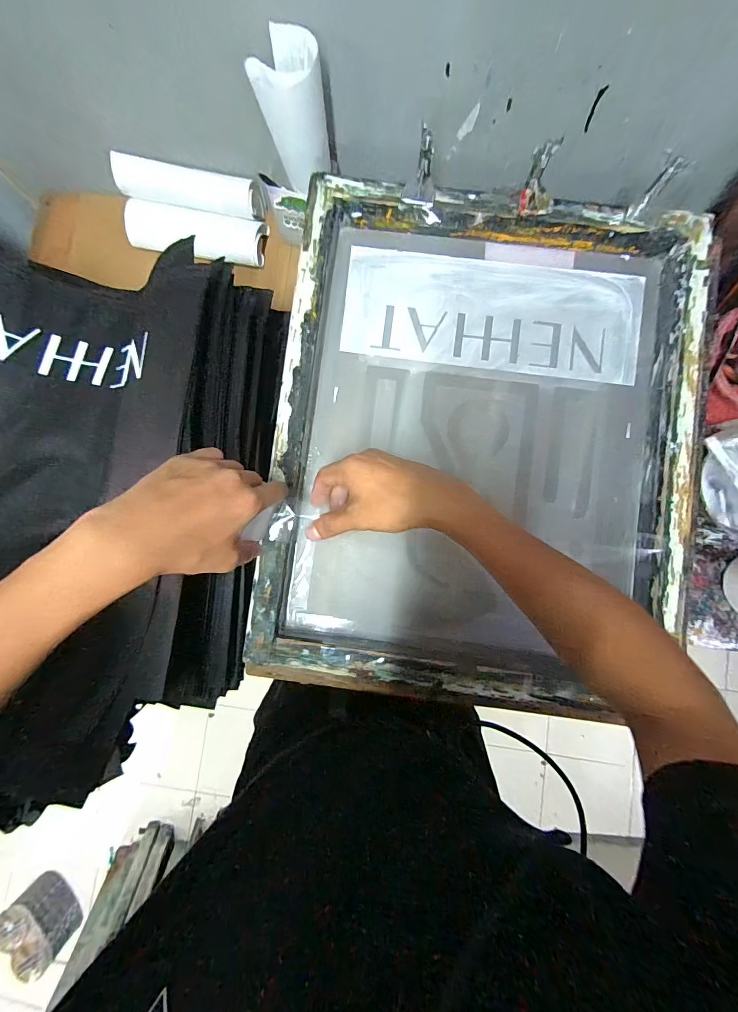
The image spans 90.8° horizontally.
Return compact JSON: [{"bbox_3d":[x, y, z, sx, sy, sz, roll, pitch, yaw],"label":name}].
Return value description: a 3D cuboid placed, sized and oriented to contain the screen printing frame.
[{"bbox_3d":[0.123,-0.063,0.415,0.445,0.054,0.558,7,87,3],"label":"screen printing frame"}]

